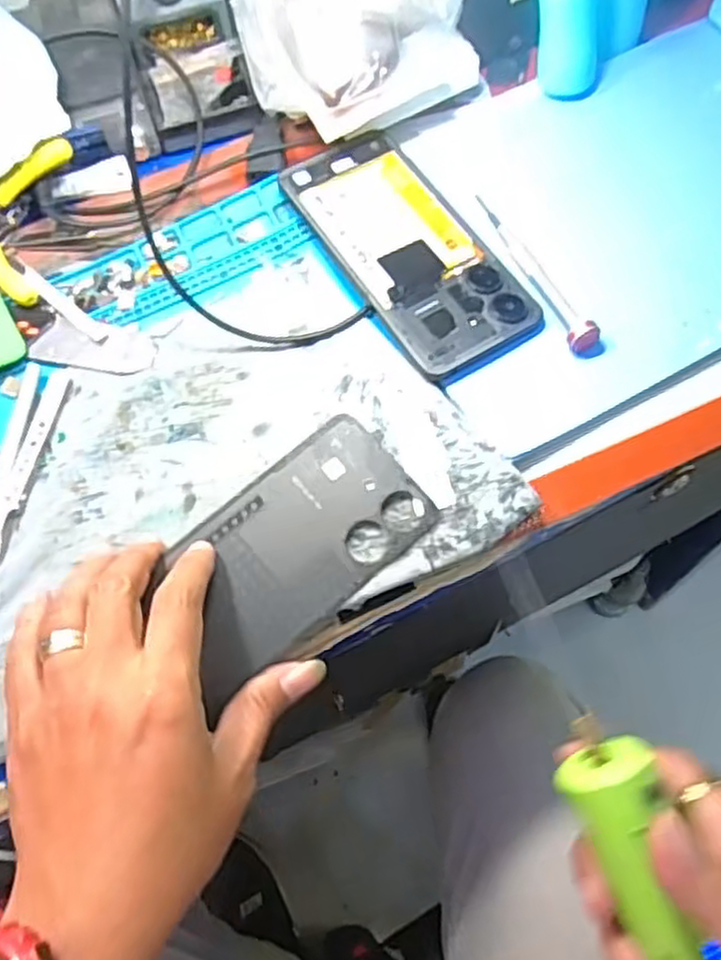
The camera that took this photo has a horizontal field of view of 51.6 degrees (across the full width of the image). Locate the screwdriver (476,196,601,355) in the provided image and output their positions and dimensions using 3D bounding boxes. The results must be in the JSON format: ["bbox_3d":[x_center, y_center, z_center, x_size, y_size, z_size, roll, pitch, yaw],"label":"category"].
[{"bbox_3d":[0.094,-0.121,0.417,0.015,0.013,0.122,-25,66,-8],"label":"screwdriver"}]

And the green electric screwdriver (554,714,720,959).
[{"bbox_3d":[0.113,0.157,0.281,0.031,0.024,0.131,-21,83,-7],"label":"green electric screwdriver"}]

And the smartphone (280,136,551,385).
[{"bbox_3d":[0.026,-0.132,0.421,0.075,0.007,0.163,-29,70,-13],"label":"smartphone"}]

